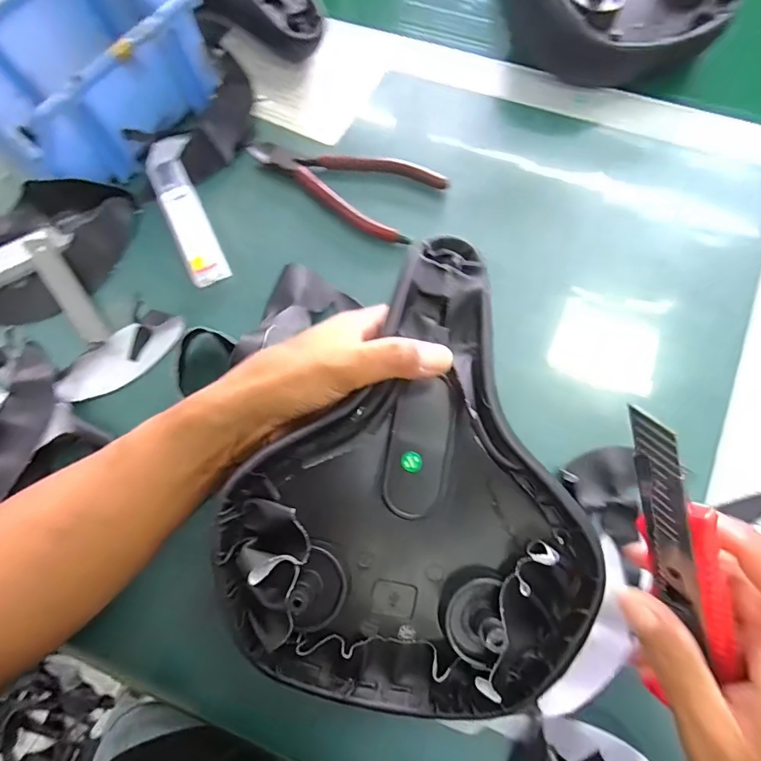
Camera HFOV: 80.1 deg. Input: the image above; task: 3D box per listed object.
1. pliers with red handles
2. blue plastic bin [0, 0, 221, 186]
[{"bbox_3d":[-0.030,-0.166,0.360,0.153,0.007,0.076,30,76,11],"label":"pliers with red handles"},{"bbox_3d":[-0.224,-0.237,0.345,0.121,0.067,0.174,36,77,12],"label":"blue plastic bin"}]

